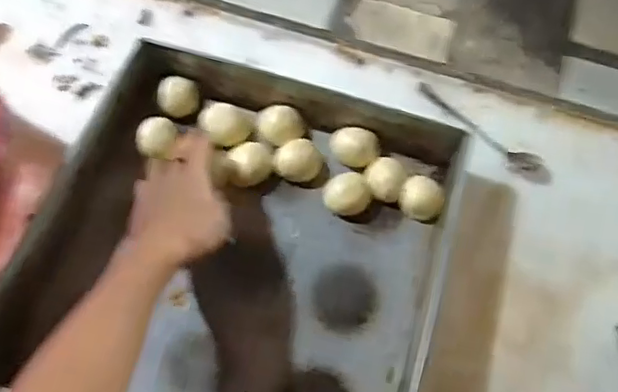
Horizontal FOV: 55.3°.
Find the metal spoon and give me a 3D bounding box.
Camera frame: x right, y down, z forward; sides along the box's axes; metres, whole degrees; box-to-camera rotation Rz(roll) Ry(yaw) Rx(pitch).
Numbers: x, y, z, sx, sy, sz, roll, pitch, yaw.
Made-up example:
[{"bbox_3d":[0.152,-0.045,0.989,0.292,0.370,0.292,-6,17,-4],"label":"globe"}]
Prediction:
[{"bbox_3d":[0.217,-0.080,0.746,0.198,0.013,0.031,39,71,14],"label":"metal spoon"}]

